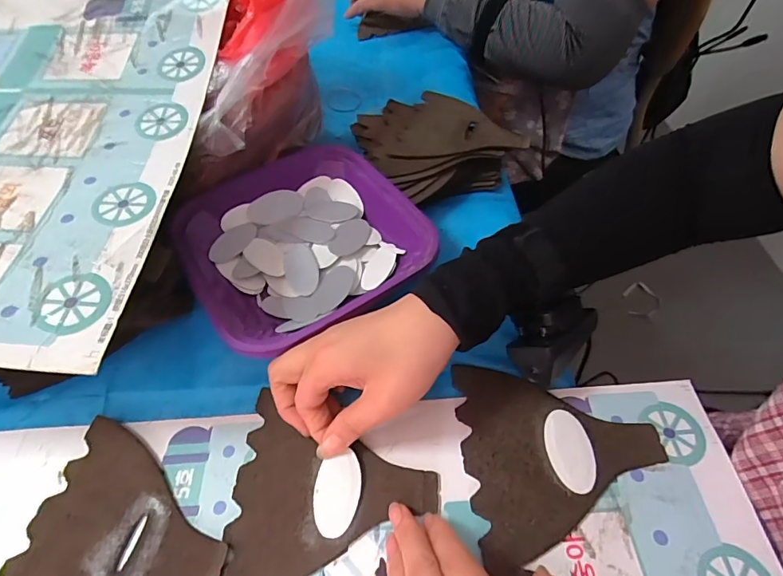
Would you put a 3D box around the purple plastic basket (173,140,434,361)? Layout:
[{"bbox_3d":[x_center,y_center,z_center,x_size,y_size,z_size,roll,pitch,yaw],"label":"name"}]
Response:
[{"bbox_3d":[-0.070,-0.036,0.373,0.187,0.044,0.187,-28,56,-17],"label":"purple plastic basket"}]

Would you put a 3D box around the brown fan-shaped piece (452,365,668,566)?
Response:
[{"bbox_3d":[0.108,0.102,0.283,0.122,0.005,0.116,-5,53,1],"label":"brown fan-shaped piece"}]

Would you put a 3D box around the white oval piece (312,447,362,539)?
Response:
[{"bbox_3d":[-0.034,0.126,0.272,0.028,0.004,0.046,3,60,6],"label":"white oval piece"}]

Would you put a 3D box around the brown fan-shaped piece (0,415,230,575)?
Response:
[{"bbox_3d":[-0.158,0.147,0.261,0.121,0.007,0.108,12,55,12],"label":"brown fan-shaped piece"}]

